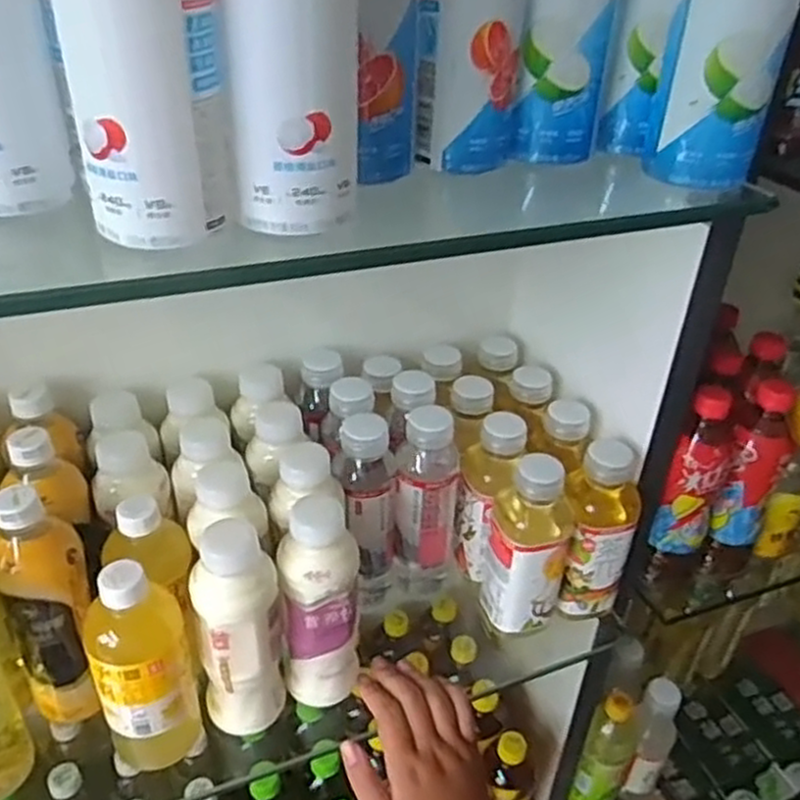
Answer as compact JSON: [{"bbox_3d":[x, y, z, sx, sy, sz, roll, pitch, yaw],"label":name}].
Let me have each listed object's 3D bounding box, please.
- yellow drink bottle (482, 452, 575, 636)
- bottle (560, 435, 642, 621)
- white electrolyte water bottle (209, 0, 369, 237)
[{"bbox_3d":[0.112,0.125,0.646,0.073,0.167,0.059,12,35,14],"label":"yellow drink bottle"},{"bbox_3d":[0.179,0.119,0.666,0.058,0.173,0.064,24,39,28],"label":"bottle"},{"bbox_3d":[-0.050,-0.189,0.348,0.064,0.198,0.079,1,34,-2],"label":"white electrolyte water bottle"}]

